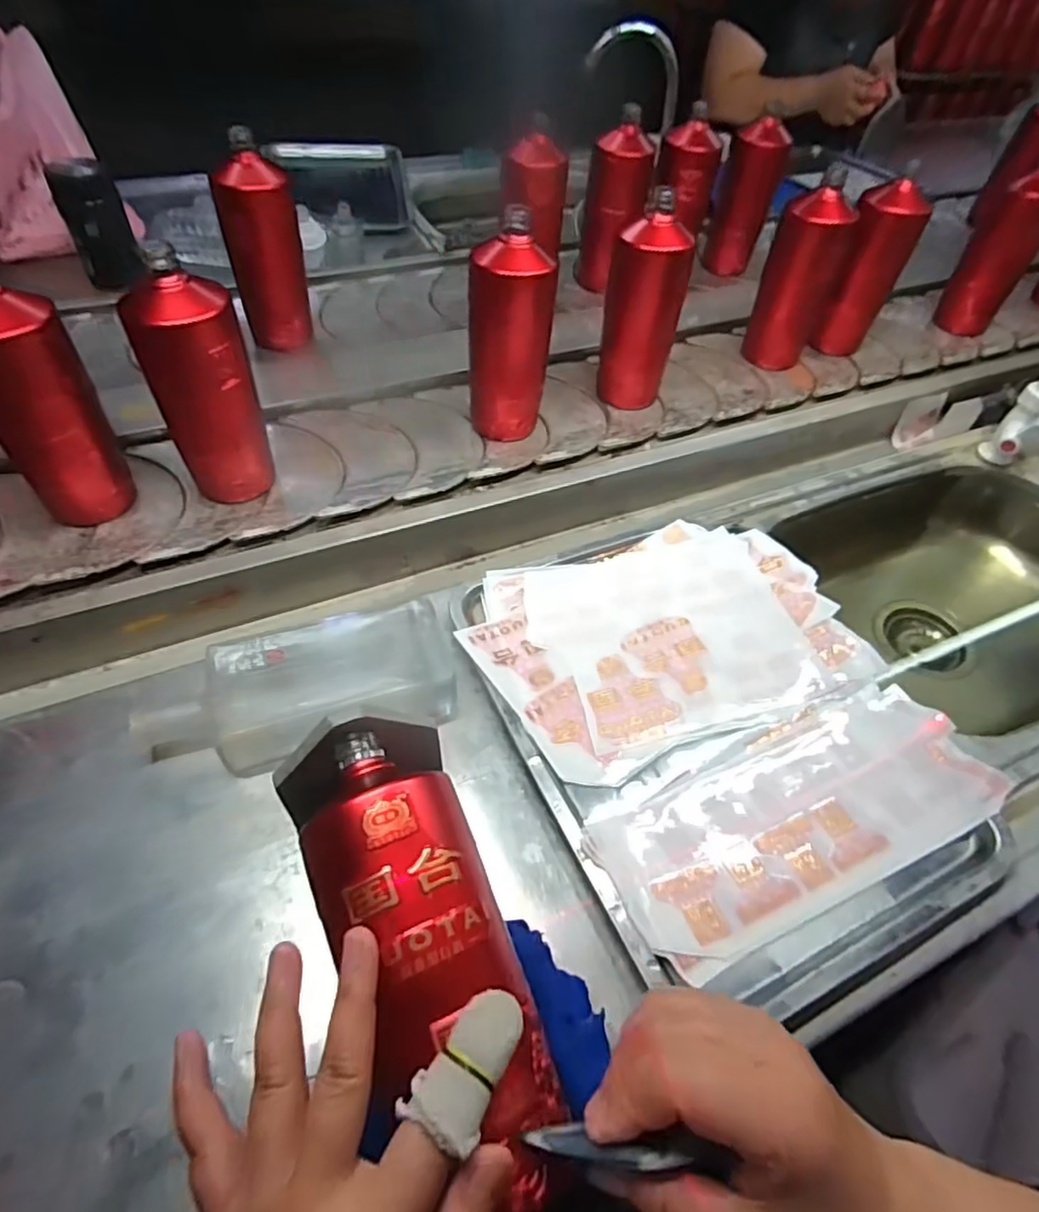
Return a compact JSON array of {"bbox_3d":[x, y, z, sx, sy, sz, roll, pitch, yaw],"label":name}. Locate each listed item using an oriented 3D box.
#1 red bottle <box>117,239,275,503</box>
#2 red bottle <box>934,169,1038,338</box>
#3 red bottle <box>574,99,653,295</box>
[{"bbox_3d":[-0.274,-0.190,0.561,0.082,0.195,0.069,-24,59,-21],"label":"red bottle"},{"bbox_3d":[0.667,-0.492,0.880,0.086,0.188,0.080,17,54,7],"label":"red bottle"},{"bbox_3d":[0.128,-0.547,0.877,0.089,0.193,0.064,13,54,4],"label":"red bottle"}]

